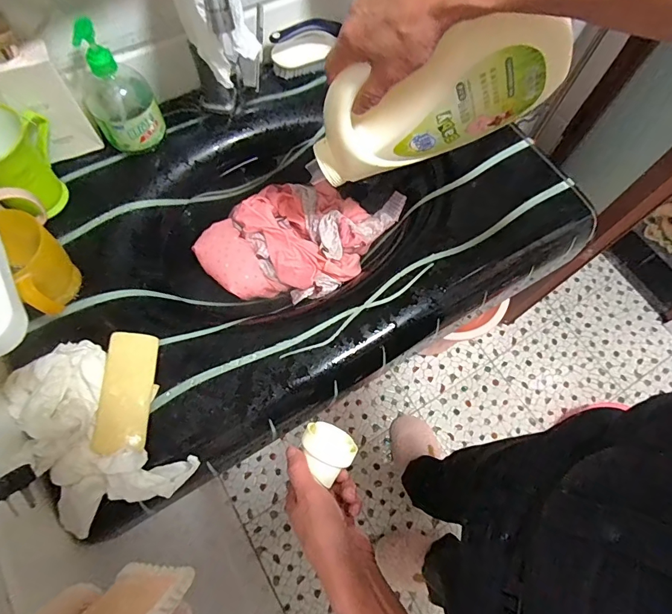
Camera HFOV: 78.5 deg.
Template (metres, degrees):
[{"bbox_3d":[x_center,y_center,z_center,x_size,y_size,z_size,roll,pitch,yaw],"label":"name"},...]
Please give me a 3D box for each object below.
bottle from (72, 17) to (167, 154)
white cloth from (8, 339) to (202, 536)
[{"bbox_3d":[-0.292,-0.291,0.543,0.087,0.147,0.078,-29,72,-13],"label":"bottle"},{"bbox_3d":[-0.260,0.120,0.440,0.143,0.068,0.216,-28,70,-13],"label":"white cloth"}]

